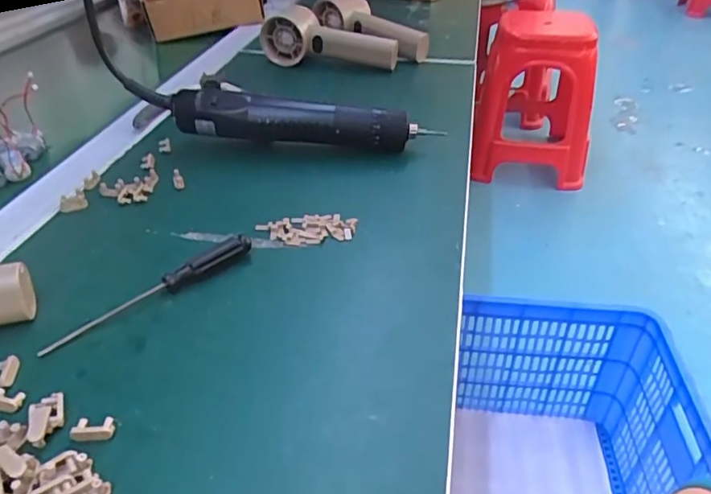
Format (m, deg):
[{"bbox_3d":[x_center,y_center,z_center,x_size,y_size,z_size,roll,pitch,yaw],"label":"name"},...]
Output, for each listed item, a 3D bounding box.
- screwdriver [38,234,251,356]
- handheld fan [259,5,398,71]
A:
[{"bbox_3d":[-0.120,0.024,0.323,0.130,0.016,0.011,-28,47,-33],"label":"screwdriver"},{"bbox_3d":[-0.033,-0.255,0.668,0.172,0.054,0.061,8,38,9],"label":"handheld fan"}]

